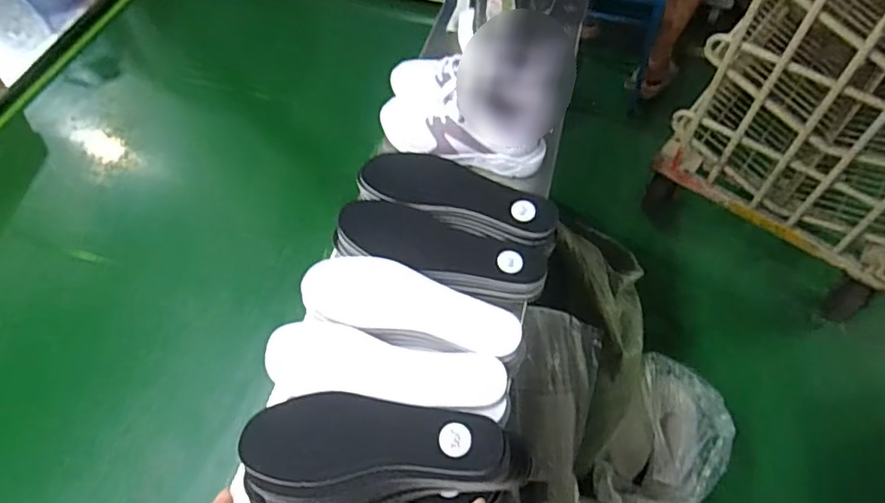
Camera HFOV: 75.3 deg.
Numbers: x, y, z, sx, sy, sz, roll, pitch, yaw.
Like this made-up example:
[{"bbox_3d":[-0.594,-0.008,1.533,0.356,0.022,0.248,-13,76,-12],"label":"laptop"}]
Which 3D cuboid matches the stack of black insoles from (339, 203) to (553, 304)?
[{"bbox_3d":[-0.003,0.000,0.659,0.248,0.038,0.088,17,58,7],"label":"stack of black insoles"}]

